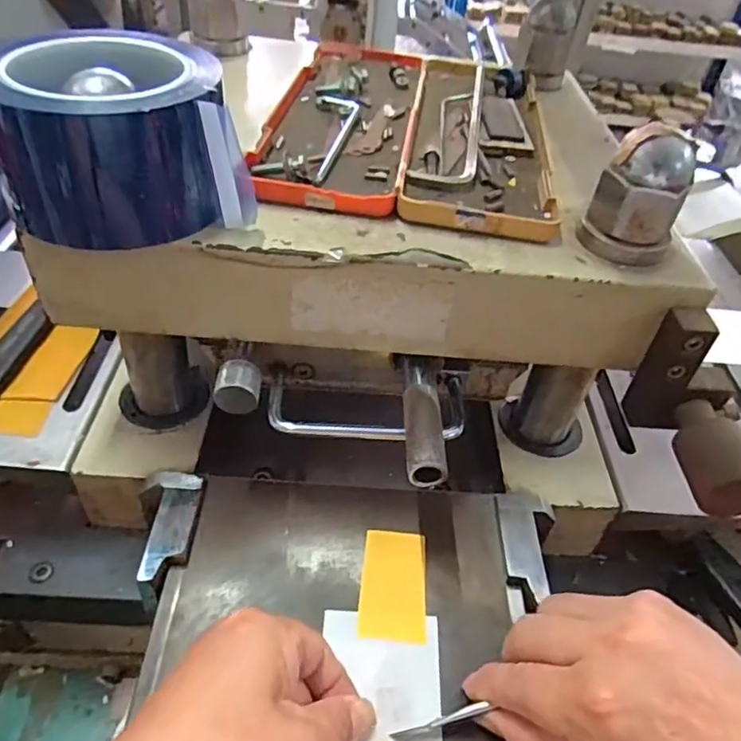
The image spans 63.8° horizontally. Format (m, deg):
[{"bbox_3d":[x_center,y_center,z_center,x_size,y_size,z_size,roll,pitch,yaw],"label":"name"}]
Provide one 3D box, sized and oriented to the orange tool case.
[{"bbox_3d":[0.030,-0.169,0.401,0.173,0.016,0.247,8,44,0],"label":"orange tool case"}]

